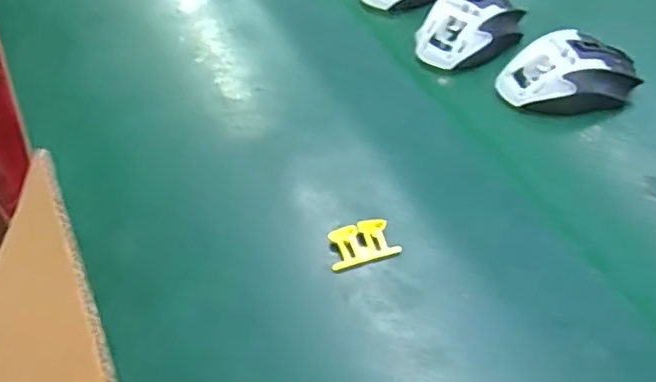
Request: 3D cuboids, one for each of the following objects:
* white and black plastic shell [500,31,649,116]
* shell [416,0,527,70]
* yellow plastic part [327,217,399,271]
[{"bbox_3d":[0.195,-0.096,0.525,0.112,0.042,0.064,-8,46,-10],"label":"white and black plastic shell"},{"bbox_3d":[0.125,-0.143,0.564,0.073,0.041,0.098,31,52,26],"label":"shell"},{"bbox_3d":[0.022,0.034,0.417,0.043,0.011,0.027,-11,47,-12],"label":"yellow plastic part"}]

